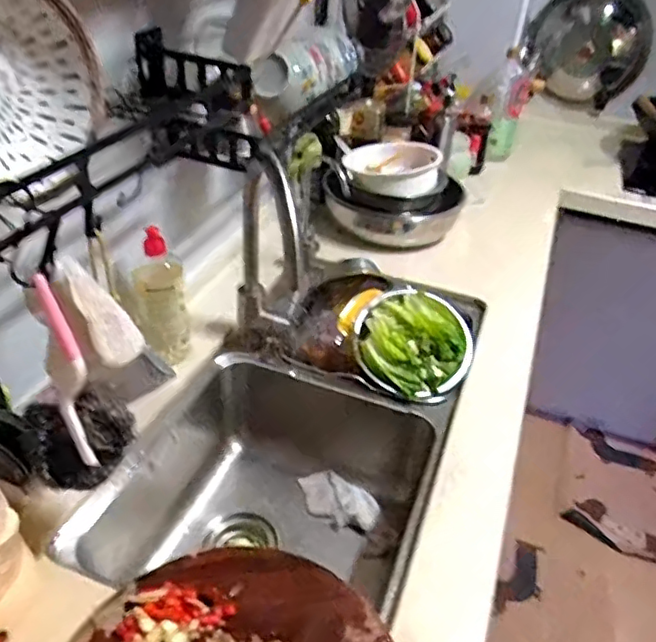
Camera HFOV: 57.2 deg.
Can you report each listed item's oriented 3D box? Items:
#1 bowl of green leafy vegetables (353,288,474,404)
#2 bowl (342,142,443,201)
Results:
[{"bbox_3d":[0.141,0.036,0.980,0.172,0.085,0.172,4,36,-3],"label":"bowl of green leafy vegetables"},{"bbox_3d":[0.143,-0.329,1.322,0.185,0.099,0.185,4,36,-3],"label":"bowl"}]

